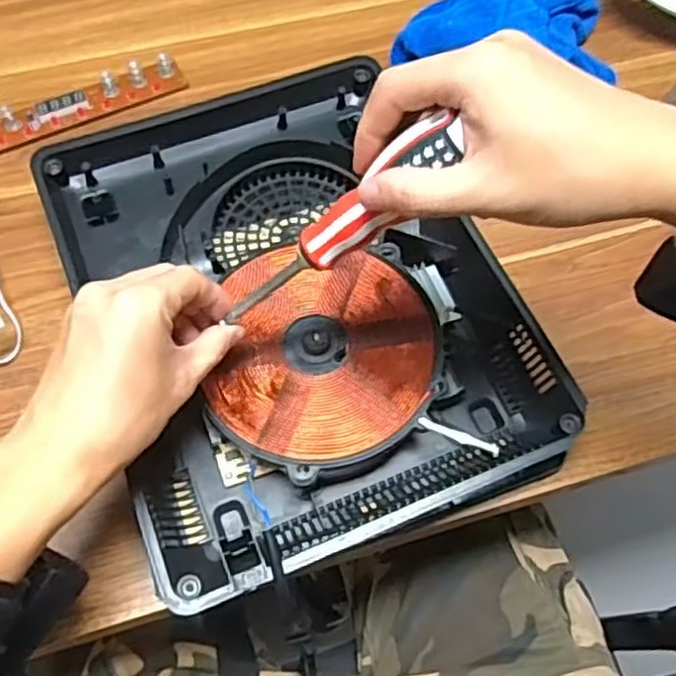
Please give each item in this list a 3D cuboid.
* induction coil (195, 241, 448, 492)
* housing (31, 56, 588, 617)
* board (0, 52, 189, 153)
[{"bbox_3d":[-0.006,0.010,0.459,0.139,0.011,0.149,2,63,-2],"label":"induction coil"},{"bbox_3d":[-0.033,-0.032,0.500,0.265,0.053,0.354,-19,66,-12],"label":"housing"},{"bbox_3d":[-0.226,-0.188,0.598,0.205,0.016,0.037,-24,67,-14],"label":"board"}]

